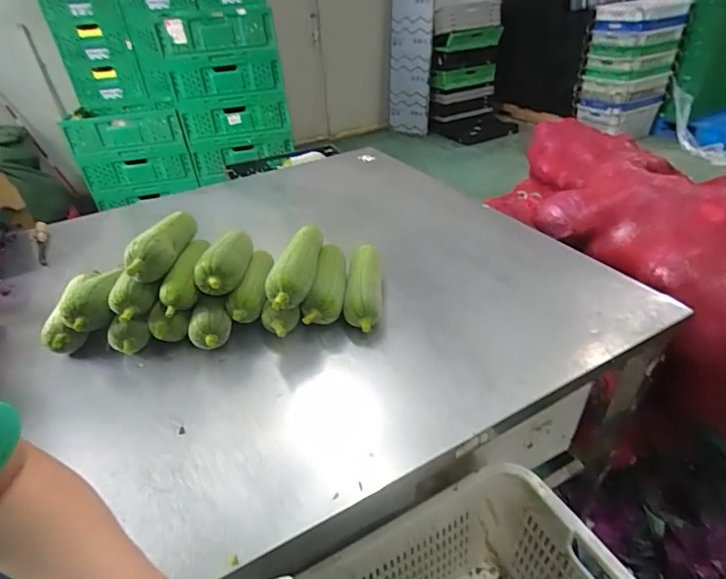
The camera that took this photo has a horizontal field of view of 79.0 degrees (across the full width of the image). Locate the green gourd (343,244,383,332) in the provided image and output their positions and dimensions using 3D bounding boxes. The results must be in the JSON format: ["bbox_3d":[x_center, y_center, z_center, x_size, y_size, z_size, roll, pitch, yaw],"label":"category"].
[{"bbox_3d":[0.004,-0.002,0.762,0.059,0.076,0.177,-1,36,6],"label":"green gourd"}]

